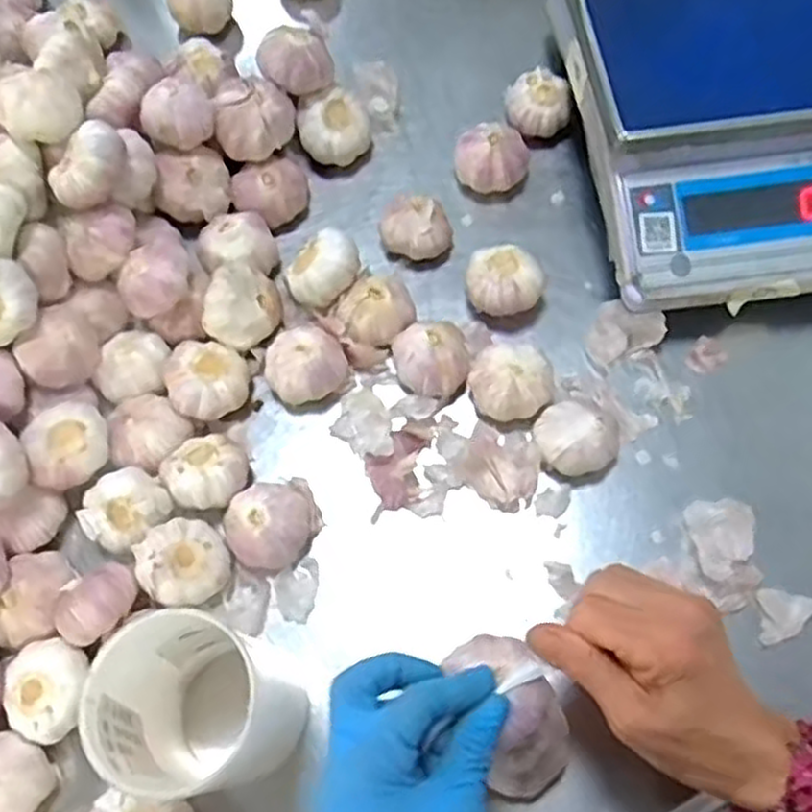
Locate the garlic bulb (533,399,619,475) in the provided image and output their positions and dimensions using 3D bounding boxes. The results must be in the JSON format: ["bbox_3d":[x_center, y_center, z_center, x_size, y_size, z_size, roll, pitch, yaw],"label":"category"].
[{"bbox_3d":[0.118,0.023,0.538,0.056,0.034,0.048,21,70,11],"label":"garlic bulb"}]

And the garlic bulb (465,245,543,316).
[{"bbox_3d":[0.074,-0.093,0.591,0.054,0.041,0.053,-1,68,2],"label":"garlic bulb"}]

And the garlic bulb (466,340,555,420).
[{"bbox_3d":[0.077,-0.016,0.557,0.055,0.039,0.053,-1,68,2],"label":"garlic bulb"}]

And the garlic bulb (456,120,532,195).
[{"bbox_3d":[0.071,-0.204,0.641,0.055,0.036,0.057,-1,68,2],"label":"garlic bulb"}]

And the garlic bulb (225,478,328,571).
[{"bbox_3d":[-0.090,0.082,0.528,0.062,0.037,0.055,-26,69,-8],"label":"garlic bulb"}]

